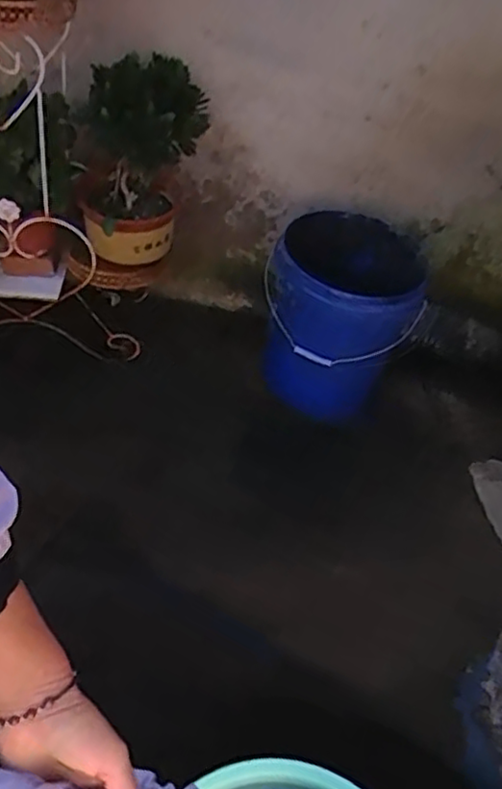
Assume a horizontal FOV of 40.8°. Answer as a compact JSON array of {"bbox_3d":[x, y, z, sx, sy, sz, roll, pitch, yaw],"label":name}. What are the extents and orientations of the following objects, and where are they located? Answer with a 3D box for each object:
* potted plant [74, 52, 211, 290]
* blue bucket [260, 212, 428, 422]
[{"bbox_3d":[-0.227,-0.442,1.384,0.251,0.407,0.233,1,47,-10],"label":"potted plant"},{"bbox_3d":[0.187,-0.167,1.479,0.305,0.362,0.305,5,47,-6],"label":"blue bucket"}]

